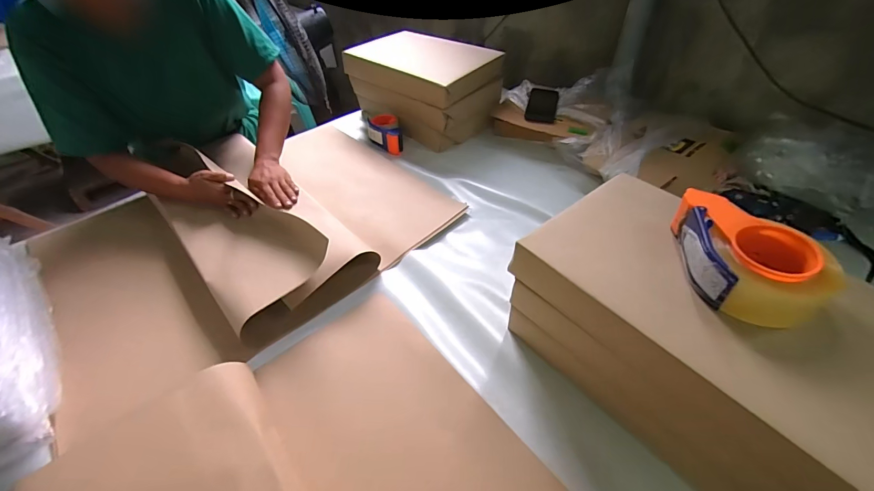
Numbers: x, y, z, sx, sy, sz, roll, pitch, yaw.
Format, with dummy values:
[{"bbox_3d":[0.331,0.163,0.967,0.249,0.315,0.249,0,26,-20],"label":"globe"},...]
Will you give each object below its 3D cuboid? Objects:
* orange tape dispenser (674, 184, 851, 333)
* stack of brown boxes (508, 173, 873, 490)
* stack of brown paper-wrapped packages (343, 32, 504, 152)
[{"bbox_3d":[0.337,0.017,0.418,0.110,0.062,0.168,-31,50,-26],"label":"orange tape dispenser"},{"bbox_3d":[0.315,0.111,0.500,0.233,0.209,0.384,-31,51,-27],"label":"stack of brown boxes"},{"bbox_3d":[-0.036,-0.468,1.111,0.437,0.203,0.258,30,52,29],"label":"stack of brown paper-wrapped packages"}]

